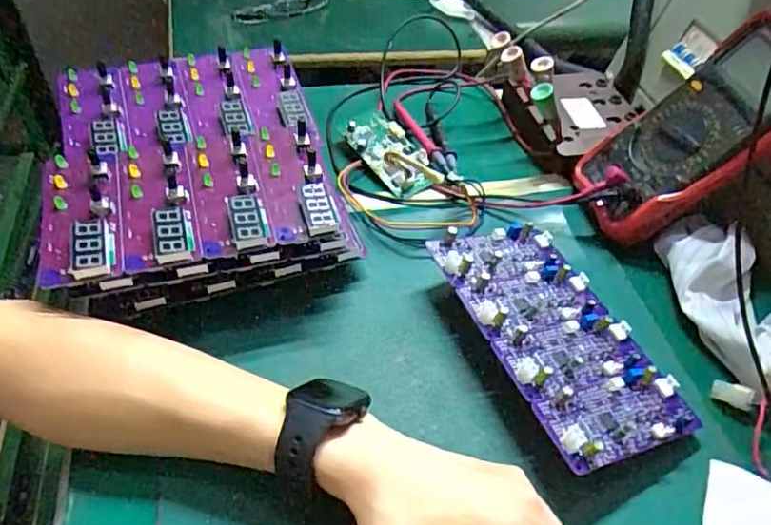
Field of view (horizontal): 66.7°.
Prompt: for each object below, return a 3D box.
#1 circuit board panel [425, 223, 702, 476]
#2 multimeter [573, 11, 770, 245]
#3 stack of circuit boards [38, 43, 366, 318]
[{"bbox_3d":[0.114,0.041,0.397,0.105,0.016,0.188,-9,49,-27],"label":"circuit board panel"},{"bbox_3d":[0.246,-0.106,0.460,0.049,0.203,0.106,29,30,-44],"label":"multimeter"},{"bbox_3d":[-0.148,-0.071,0.463,0.197,0.080,0.236,-11,50,-15],"label":"stack of circuit boards"}]

